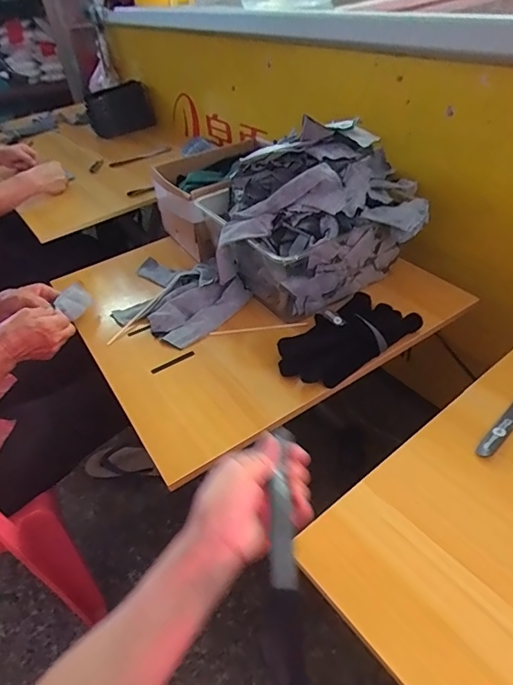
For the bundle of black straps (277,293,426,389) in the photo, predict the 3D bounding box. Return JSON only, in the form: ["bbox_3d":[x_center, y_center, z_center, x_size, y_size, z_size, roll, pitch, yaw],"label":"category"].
[{"bbox_3d":[0.137,-0.014,0.700,0.221,0.049,0.131,-35,49,-28],"label":"bundle of black straps"}]

